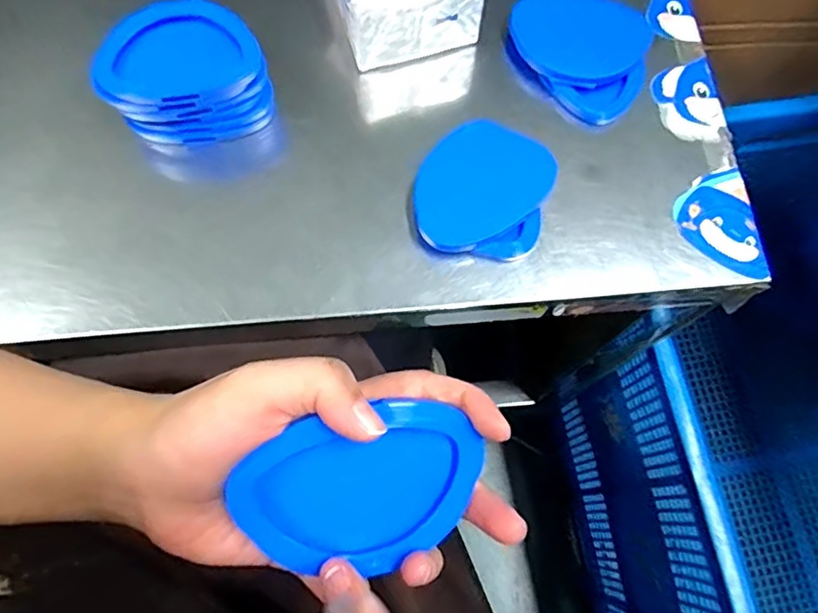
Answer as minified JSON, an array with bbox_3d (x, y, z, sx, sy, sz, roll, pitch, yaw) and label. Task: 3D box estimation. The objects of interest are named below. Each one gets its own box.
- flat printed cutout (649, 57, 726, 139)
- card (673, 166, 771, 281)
[{"bbox_3d":[0.196,-0.142,0.425,0.046,0.004,0.060,-12,75,-6],"label":"flat printed cutout"},{"bbox_3d":[0.200,-0.053,0.395,0.050,0.004,0.076,-2,71,-1],"label":"card"}]

